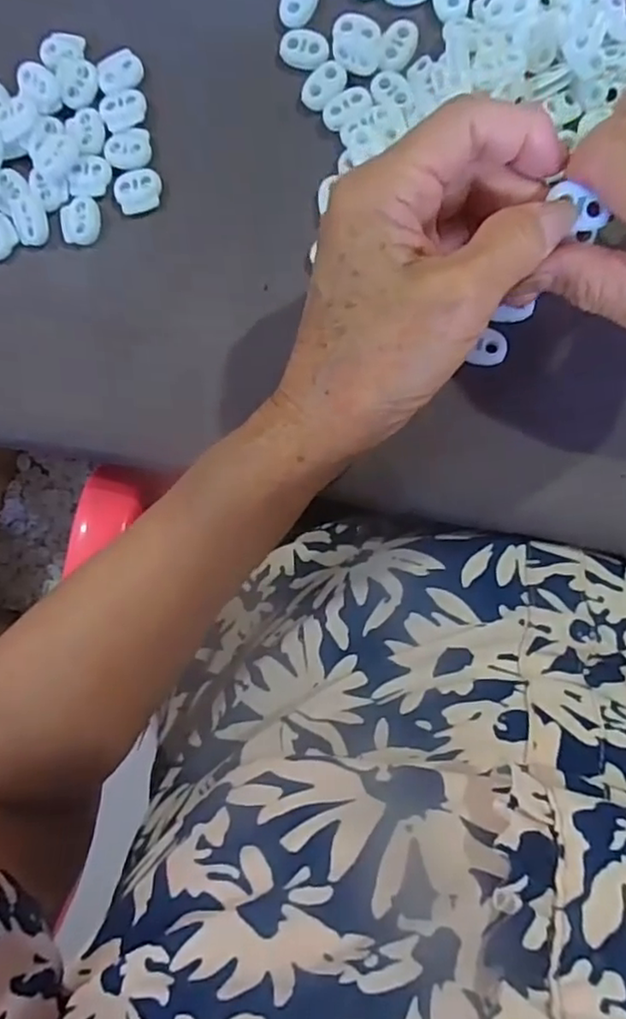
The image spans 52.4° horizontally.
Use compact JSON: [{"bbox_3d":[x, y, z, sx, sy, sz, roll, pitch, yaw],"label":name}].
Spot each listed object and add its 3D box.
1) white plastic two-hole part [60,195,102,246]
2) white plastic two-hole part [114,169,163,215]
[{"bbox_3d":[-0.111,-0.138,0.303,0.020,0.004,0.023,-6,86,9],"label":"white plastic two-hole part"},{"bbox_3d":[-0.083,-0.150,0.297,0.022,0.004,0.020,-9,86,9],"label":"white plastic two-hole part"}]

